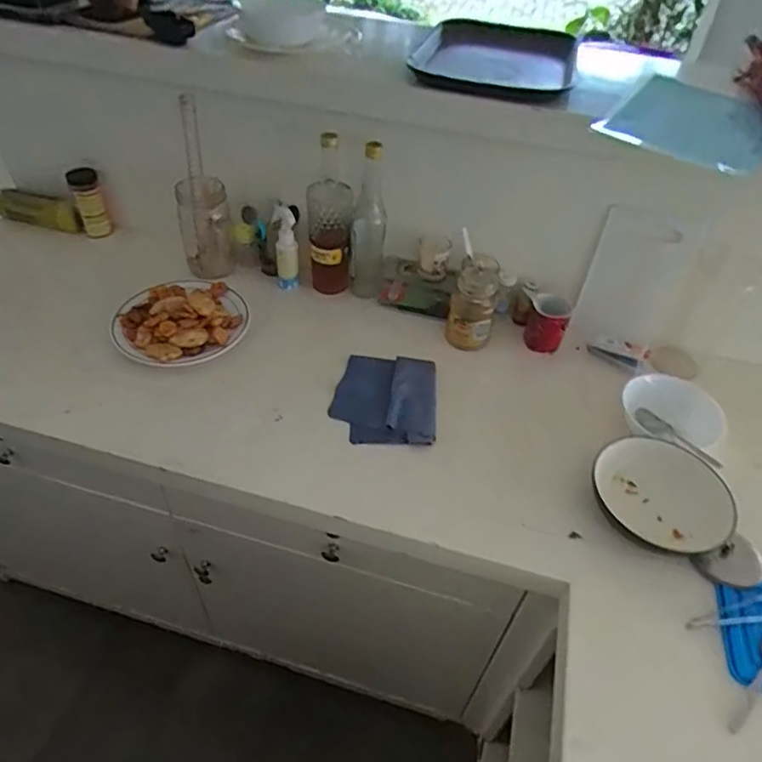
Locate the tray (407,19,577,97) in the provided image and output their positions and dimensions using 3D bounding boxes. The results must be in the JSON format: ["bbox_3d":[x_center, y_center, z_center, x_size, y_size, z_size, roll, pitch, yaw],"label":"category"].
[{"bbox_3d":[0.197,-0.548,0.959,0.245,0.027,0.333,13,46,10],"label":"tray"}]

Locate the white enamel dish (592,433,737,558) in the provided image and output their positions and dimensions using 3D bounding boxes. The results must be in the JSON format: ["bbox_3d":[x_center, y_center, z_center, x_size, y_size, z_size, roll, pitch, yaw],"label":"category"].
[{"bbox_3d":[0.366,0.146,0.747,0.157,0.048,0.144,11,46,8],"label":"white enamel dish"}]

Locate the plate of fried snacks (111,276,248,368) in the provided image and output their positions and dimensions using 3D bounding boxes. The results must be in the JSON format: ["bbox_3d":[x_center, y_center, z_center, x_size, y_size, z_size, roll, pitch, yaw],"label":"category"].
[{"bbox_3d":[-0.328,-0.121,0.946,0.196,0.067,0.211,-5,46,-8],"label":"plate of fried snacks"}]

